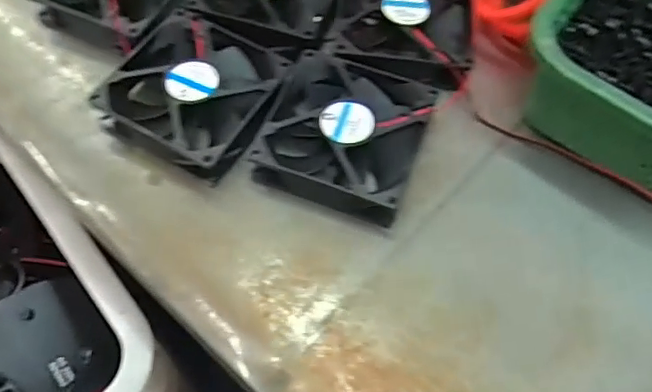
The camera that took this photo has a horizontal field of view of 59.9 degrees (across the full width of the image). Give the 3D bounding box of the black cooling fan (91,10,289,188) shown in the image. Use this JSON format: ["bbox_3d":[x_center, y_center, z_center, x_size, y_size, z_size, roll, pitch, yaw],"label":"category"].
[{"bbox_3d":[-0.082,-0.064,0.360,0.095,0.029,0.093,26,63,14],"label":"black cooling fan"}]

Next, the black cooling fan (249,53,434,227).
[{"bbox_3d":[0.012,-0.040,0.349,0.090,0.025,0.095,19,61,10],"label":"black cooling fan"}]

